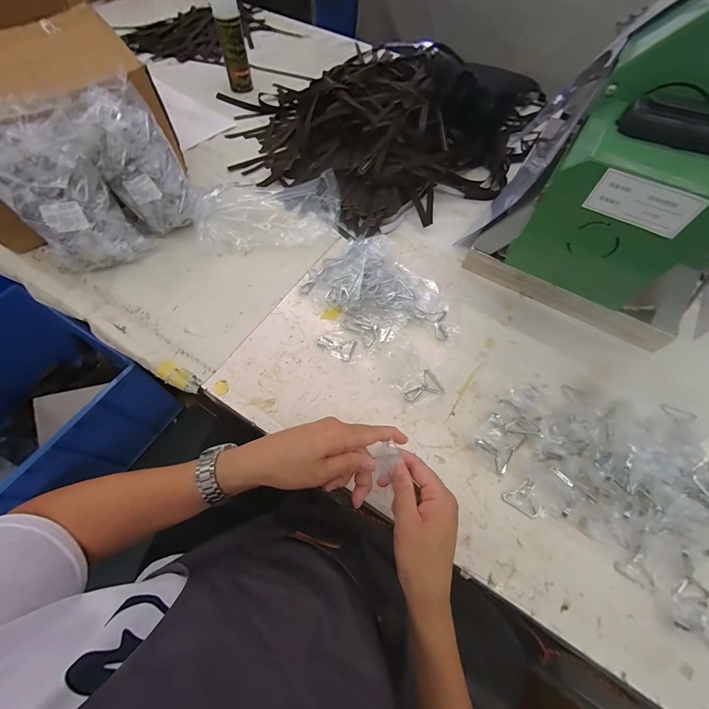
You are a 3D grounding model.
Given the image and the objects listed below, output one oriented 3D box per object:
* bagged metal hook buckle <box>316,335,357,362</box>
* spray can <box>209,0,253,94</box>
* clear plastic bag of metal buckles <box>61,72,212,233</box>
[{"bbox_3d":[-0.032,-0.016,0.544,0.064,0.006,0.042,20,63,8],"label":"bagged metal hook buckle"},{"bbox_3d":[-0.333,-0.846,0.887,0.066,0.224,0.058,-8,63,-7],"label":"spray can"},{"bbox_3d":[-0.383,-0.338,0.585,0.139,0.208,0.128,-31,67,-19],"label":"clear plastic bag of metal buckles"}]

